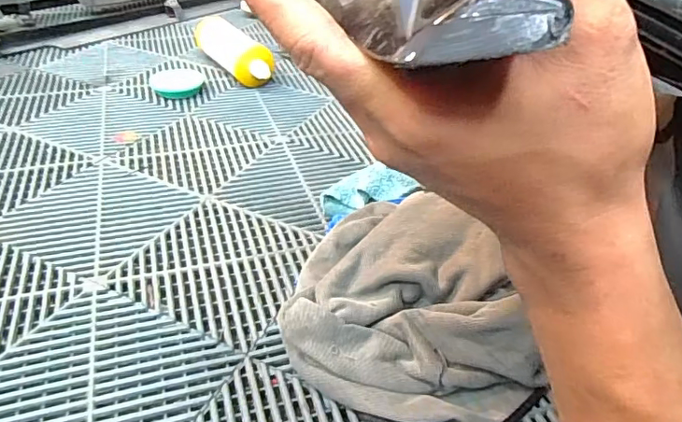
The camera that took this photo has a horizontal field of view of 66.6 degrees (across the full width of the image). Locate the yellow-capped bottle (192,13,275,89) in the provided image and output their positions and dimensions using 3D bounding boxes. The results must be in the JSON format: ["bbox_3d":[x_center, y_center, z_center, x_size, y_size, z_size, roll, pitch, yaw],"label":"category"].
[{"bbox_3d":[-0.214,-0.320,1.056,0.076,0.081,0.239,-19,43,-29],"label":"yellow-capped bottle"}]

